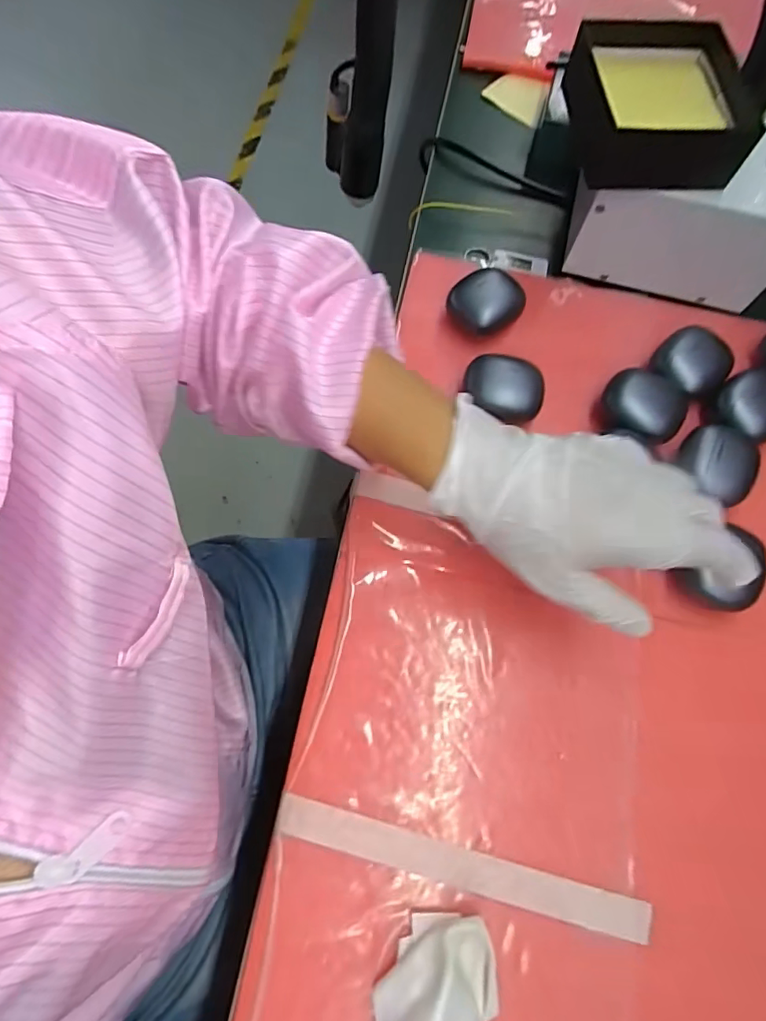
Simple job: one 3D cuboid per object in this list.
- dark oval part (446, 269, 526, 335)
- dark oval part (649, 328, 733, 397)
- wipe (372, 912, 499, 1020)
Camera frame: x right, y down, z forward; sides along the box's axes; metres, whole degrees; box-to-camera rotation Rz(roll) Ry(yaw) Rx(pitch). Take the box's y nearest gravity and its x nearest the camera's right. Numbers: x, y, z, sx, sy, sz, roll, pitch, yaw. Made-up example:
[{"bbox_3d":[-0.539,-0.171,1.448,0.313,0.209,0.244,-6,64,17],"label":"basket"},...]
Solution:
[{"bbox_3d":[0.079,-0.158,0.394,0.043,0.031,0.047,-35,75,-14],"label":"dark oval part"},{"bbox_3d":[0.231,-0.110,0.384,0.054,0.022,0.048,-39,76,-15],"label":"dark oval part"},{"bbox_3d":[0.027,0.238,0.253,0.061,0.025,0.057,-2,70,-3],"label":"wipe"}]

